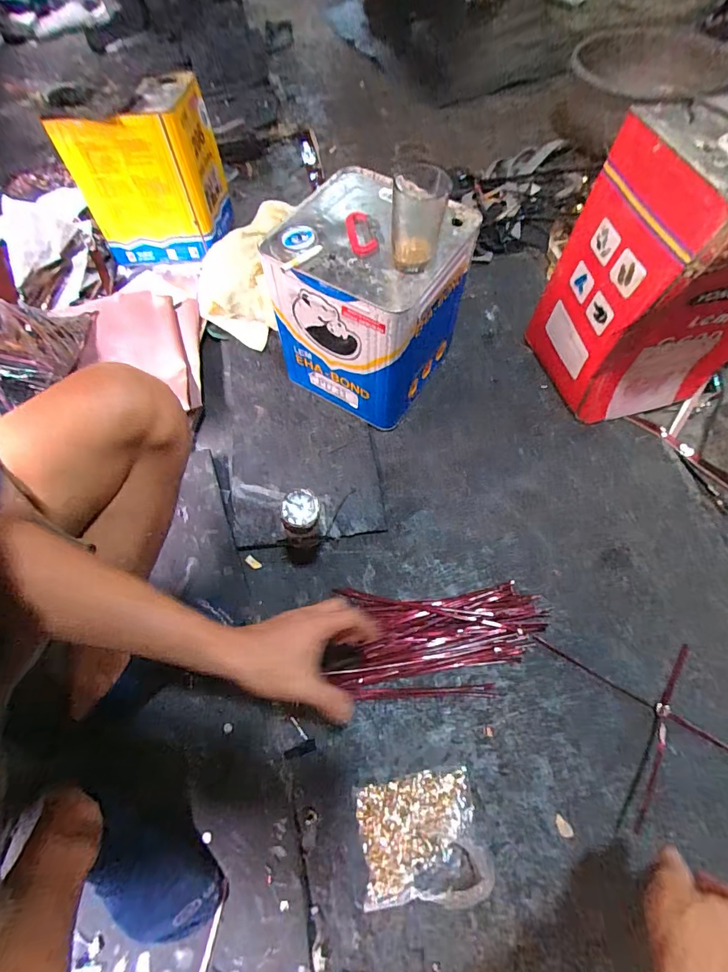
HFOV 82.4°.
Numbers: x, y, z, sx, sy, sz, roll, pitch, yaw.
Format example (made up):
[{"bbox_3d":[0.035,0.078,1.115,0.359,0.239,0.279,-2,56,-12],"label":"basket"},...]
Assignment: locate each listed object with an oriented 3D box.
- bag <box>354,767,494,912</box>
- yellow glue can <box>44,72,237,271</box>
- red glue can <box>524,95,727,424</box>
[{"bbox_3d":[0.064,0.403,0.475,0.144,0.044,0.118,-7,62,1],"label":"bag"},{"bbox_3d":[-0.448,-0.650,0.873,0.248,0.253,0.230,-7,62,1],"label":"yellow glue can"},{"bbox_3d":[0.437,-0.291,0.612,0.249,0.348,0.225,-15,62,-3],"label":"red glue can"}]

